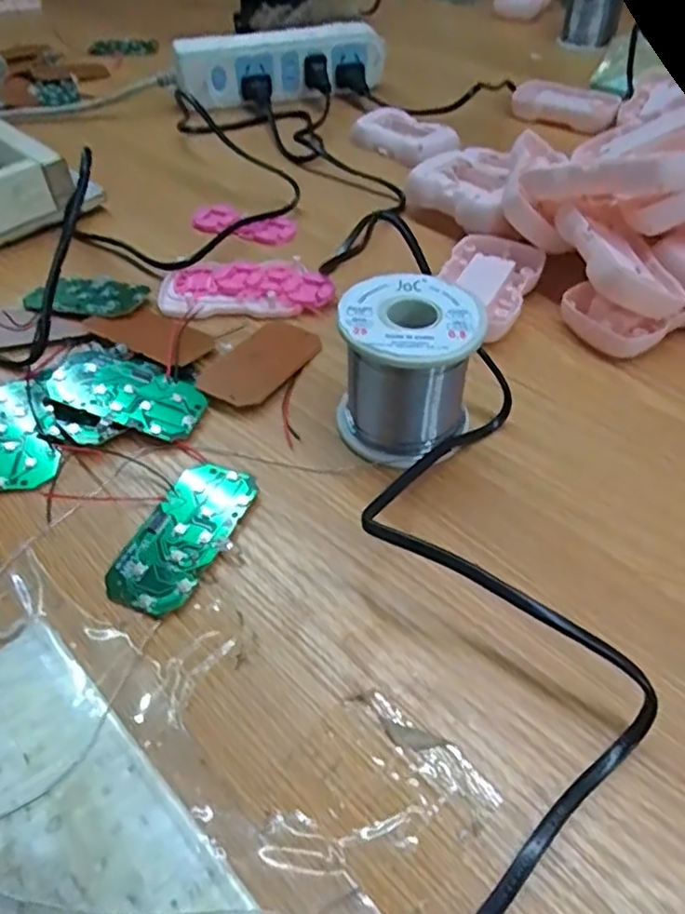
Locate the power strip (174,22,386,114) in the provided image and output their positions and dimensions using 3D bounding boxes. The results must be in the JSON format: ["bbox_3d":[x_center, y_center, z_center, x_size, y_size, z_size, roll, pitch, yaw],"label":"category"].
[{"bbox_3d":[-0.054,-0.359,0.600,0.192,0.048,0.037,-16,49,-13],"label":"power strip"}]

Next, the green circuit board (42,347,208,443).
[{"bbox_3d":[-0.106,-0.033,0.324,0.078,0.005,0.041,21,51,6],"label":"green circuit board"}]

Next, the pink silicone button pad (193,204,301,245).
[{"bbox_3d":[-0.068,-0.159,0.451,0.072,0.013,0.034,7,48,7],"label":"pink silicone button pad"}]

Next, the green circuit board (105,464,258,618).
[{"bbox_3d":[-0.066,0.031,0.273,0.037,0.005,0.073,17,50,16],"label":"green circuit board"}]

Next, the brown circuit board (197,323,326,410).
[{"bbox_3d":[-0.044,-0.051,0.349,0.038,0.005,0.071,25,52,21],"label":"brown circuit board"}]

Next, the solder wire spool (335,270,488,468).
[{"bbox_3d":[0.029,-0.039,0.297,0.059,0.064,0.058,4,48,4],"label":"solder wire spool"}]

